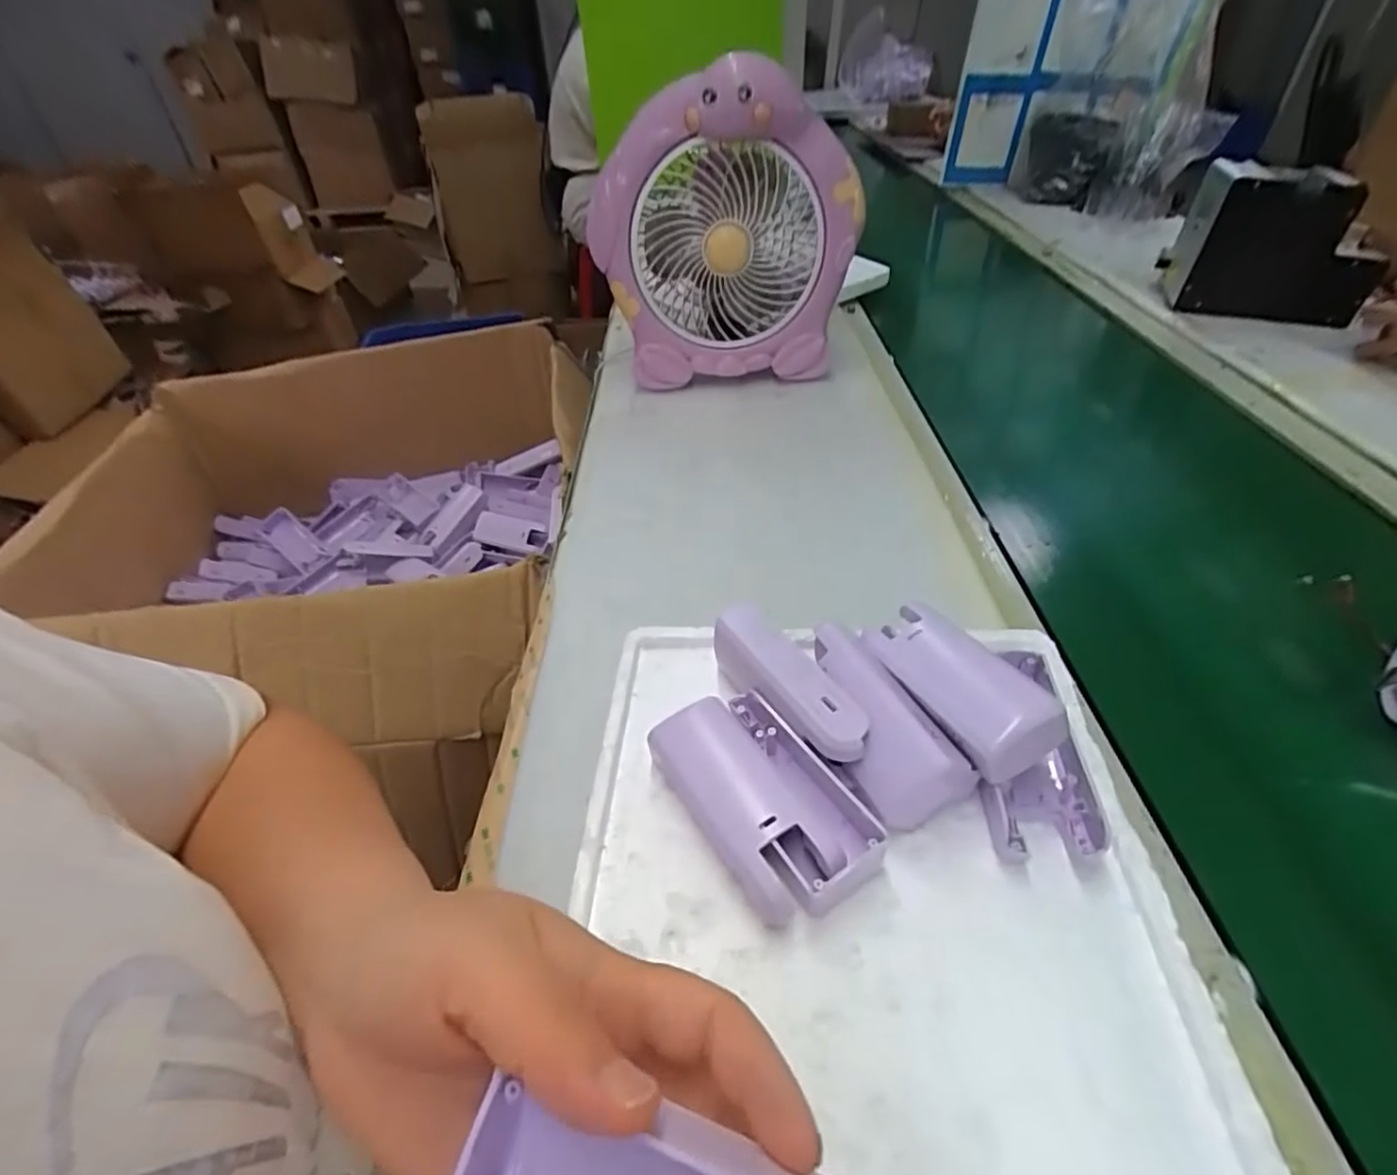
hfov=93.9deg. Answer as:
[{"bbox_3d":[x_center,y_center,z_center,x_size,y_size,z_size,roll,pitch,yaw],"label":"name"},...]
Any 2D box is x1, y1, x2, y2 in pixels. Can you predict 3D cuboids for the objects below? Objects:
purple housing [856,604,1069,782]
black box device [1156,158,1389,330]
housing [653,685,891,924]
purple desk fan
[{"bbox_3d":[0.126,0.042,0.322,0.042,0.025,0.101,-18,44,-16],"label":"purple housing"},{"bbox_3d":[0.677,-0.400,0.769,0.179,0.144,0.128,11,44,15],"label":"black box device"},{"bbox_3d":[0.030,0.100,0.311,0.065,0.032,0.109,-23,44,-20],"label":"housing"},{"bbox_3d":[0.027,-0.356,0.673,0.256,0.270,0.138,-3,42,1],"label":"purple desk fan"}]

